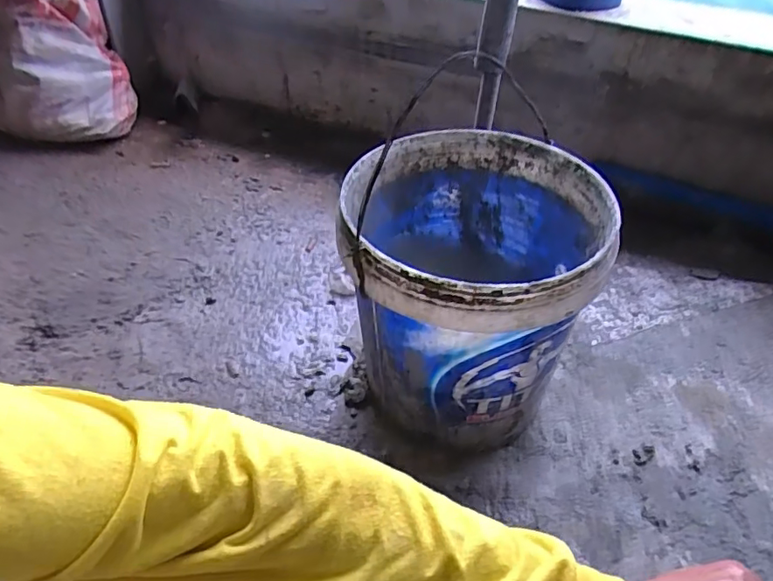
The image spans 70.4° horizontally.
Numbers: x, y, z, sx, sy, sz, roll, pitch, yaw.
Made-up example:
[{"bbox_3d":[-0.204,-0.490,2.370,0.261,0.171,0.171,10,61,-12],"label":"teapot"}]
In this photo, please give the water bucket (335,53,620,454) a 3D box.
[{"bbox_3d":[0.102,-0.003,0.698,0.290,0.291,0.308,2,44,-2],"label":"water bucket"}]

